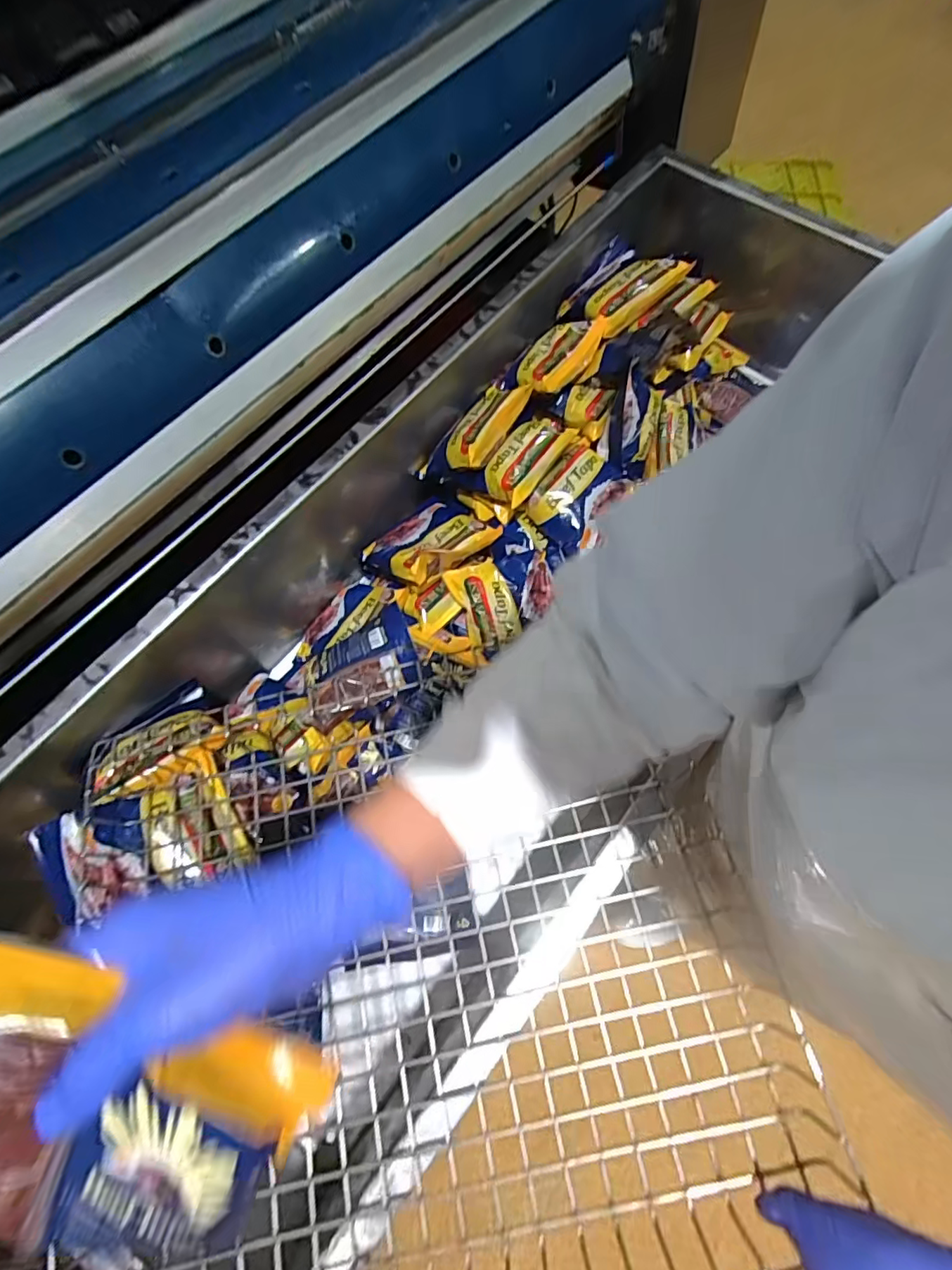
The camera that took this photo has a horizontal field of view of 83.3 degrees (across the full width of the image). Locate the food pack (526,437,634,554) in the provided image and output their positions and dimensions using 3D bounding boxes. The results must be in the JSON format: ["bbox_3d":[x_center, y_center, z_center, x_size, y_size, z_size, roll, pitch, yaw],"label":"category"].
[{"bbox_3d":[0.141,-0.187,0.713,0.096,0.055,0.136,34,76,13],"label":"food pack"}]

